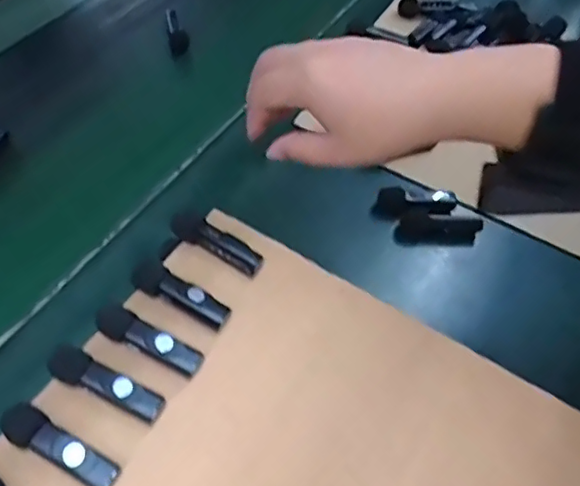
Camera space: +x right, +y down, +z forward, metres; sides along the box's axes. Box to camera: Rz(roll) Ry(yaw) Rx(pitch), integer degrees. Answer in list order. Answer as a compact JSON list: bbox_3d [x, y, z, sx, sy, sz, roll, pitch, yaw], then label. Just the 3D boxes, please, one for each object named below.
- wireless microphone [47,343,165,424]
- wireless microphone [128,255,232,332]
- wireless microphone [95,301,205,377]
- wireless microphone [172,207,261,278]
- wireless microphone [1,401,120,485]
[{"bbox_3d":[-0.099,0.076,0.325,0.067,0.016,0.019,22,53,12],"label":"wireless microphone"},{"bbox_3d":[-0.066,0.029,0.360,0.065,0.013,0.020,28,54,16],"label":"wireless microphone"},{"bbox_3d":[-0.080,0.056,0.342,0.065,0.014,0.019,25,54,14],"label":"wireless microphone"},{"bbox_3d":[-0.048,-0.002,0.388,0.066,0.012,0.017,26,54,15],"label":"wireless microphone"},{"bbox_3d":[-0.117,0.103,0.302,0.063,0.016,0.019,28,55,17],"label":"wireless microphone"}]

